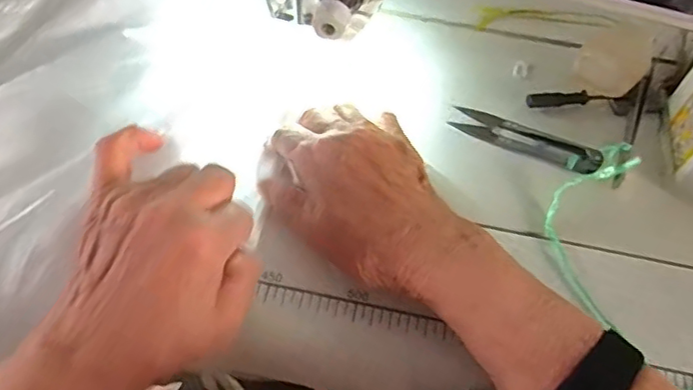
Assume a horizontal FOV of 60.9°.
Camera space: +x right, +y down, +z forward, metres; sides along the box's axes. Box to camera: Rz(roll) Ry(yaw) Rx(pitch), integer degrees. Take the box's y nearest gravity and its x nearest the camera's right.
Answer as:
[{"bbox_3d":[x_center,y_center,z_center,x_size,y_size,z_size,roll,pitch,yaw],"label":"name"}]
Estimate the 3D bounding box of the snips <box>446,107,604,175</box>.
[{"bbox_3d":[0.120,-0.038,0.394,0.098,0.008,0.024,24,58,11],"label":"snips"}]

